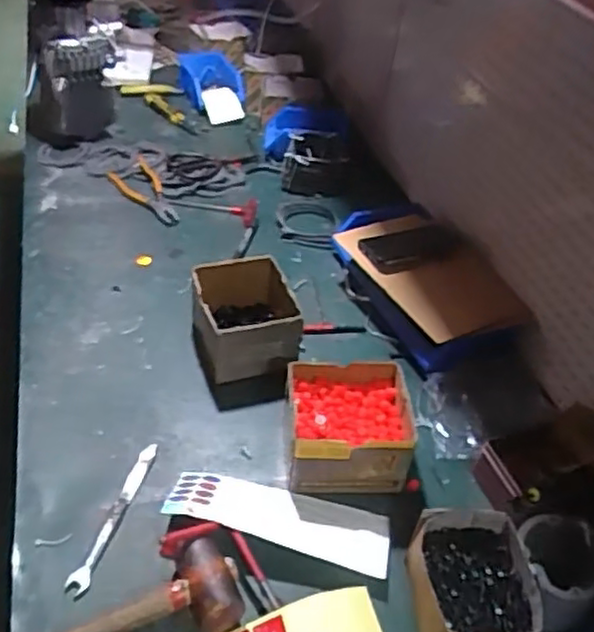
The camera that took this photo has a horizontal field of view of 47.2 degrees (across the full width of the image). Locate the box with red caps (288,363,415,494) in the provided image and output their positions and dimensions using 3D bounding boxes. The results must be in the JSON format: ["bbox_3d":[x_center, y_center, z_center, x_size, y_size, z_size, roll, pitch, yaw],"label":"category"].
[{"bbox_3d":[0.063,0.143,0.872,0.143,0.096,0.135,3,42,-6],"label":"box with red caps"}]

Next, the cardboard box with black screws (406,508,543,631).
[{"bbox_3d":[0.183,0.297,0.724,0.125,0.080,0.154,2,42,-7],"label":"cardboard box with black screws"}]

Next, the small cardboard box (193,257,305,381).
[{"bbox_3d":[-0.075,0.002,1.005,0.136,0.109,0.150,-5,43,-14],"label":"small cardboard box"}]

